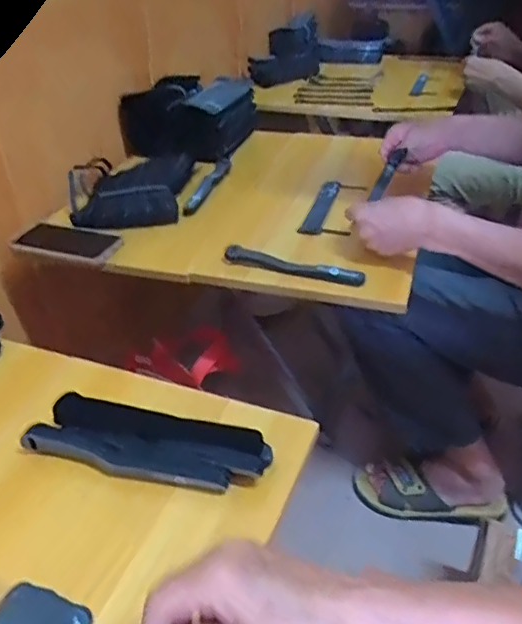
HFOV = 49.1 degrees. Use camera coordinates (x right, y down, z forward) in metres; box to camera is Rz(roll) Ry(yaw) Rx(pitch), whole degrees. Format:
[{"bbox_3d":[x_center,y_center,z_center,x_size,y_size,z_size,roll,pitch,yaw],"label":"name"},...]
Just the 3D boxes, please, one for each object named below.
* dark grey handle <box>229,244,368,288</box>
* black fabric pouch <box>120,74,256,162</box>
[{"bbox_3d":[0.044,-0.060,0.776,0.194,0.026,0.017,12,38,18],"label":"dark grey handle"},{"bbox_3d":[-0.141,-0.404,1.180,0.223,0.121,0.221,12,38,18],"label":"black fabric pouch"}]

